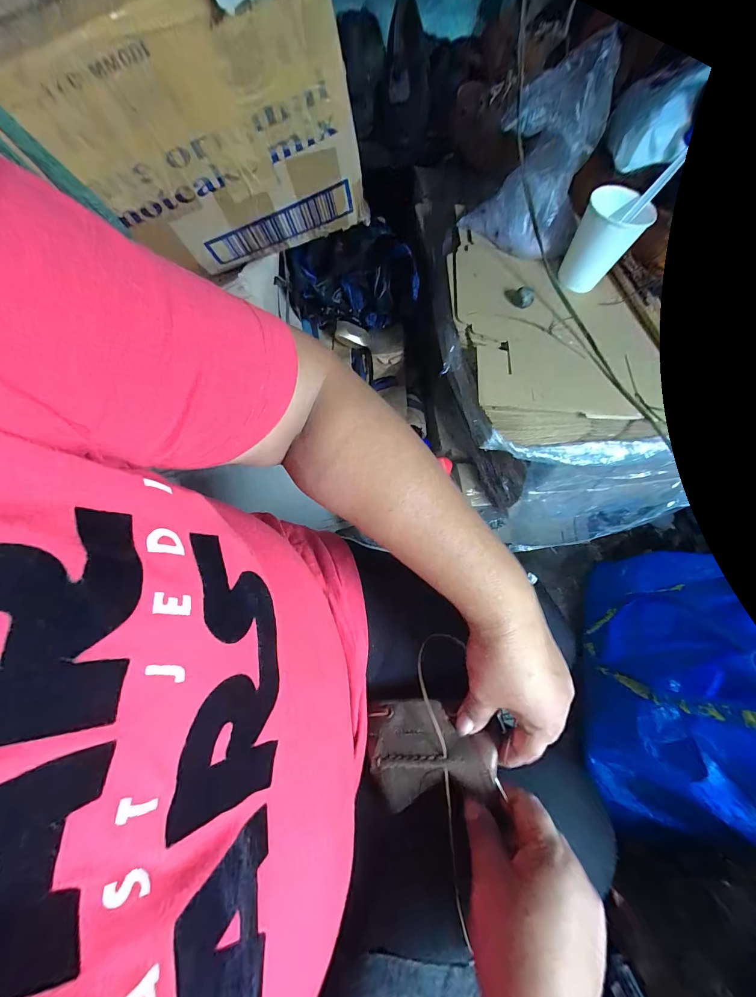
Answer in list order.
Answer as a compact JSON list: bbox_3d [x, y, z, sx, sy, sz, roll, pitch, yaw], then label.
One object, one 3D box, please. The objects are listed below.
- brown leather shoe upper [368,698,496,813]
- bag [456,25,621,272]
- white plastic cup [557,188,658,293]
[{"bbox_3d":[0.041,0.198,0.277,0.094,0.022,0.070,-3,67,-3],"label":"brown leather shoe upper"},{"bbox_3d":[0.189,-0.393,0.410,0.136,0.164,0.078,30,69,11],"label":"bag"},{"bbox_3d":[0.272,-0.311,0.428,0.071,0.082,0.061,23,68,8],"label":"white plastic cup"}]

